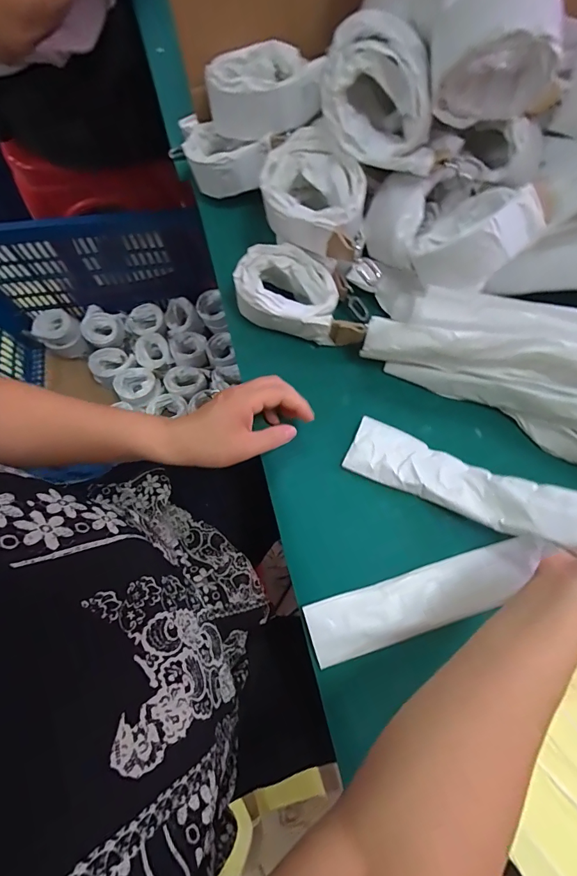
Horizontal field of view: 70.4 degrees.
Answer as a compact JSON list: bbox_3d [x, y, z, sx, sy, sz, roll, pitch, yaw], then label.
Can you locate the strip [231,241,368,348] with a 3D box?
[{"bbox_3d":[0.013,-0.148,0.426,0.132,0.049,0.077,8,76,1],"label":"strip"}]

